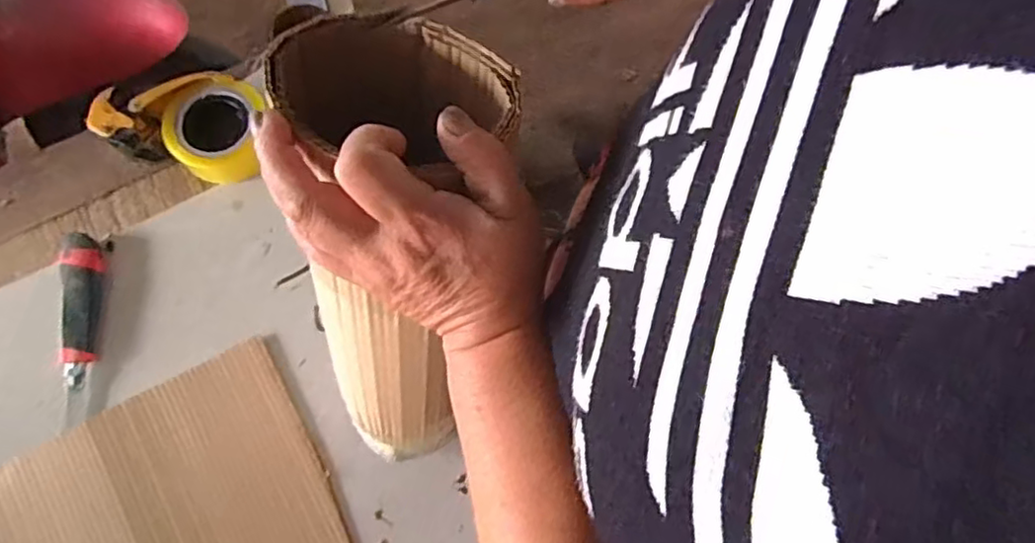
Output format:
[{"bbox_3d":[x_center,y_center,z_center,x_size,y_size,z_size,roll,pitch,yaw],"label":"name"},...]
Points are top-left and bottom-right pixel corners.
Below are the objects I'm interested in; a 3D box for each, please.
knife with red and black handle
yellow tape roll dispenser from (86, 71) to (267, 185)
[{"bbox_3d":[-0.478,0.060,0.715,0.035,0.029,0.206,-2,73,-5],"label":"knife with red and black handle"},{"bbox_3d":[-0.384,-0.174,0.766,0.175,0.068,0.118,15,74,1],"label":"yellow tape roll dispenser"}]

